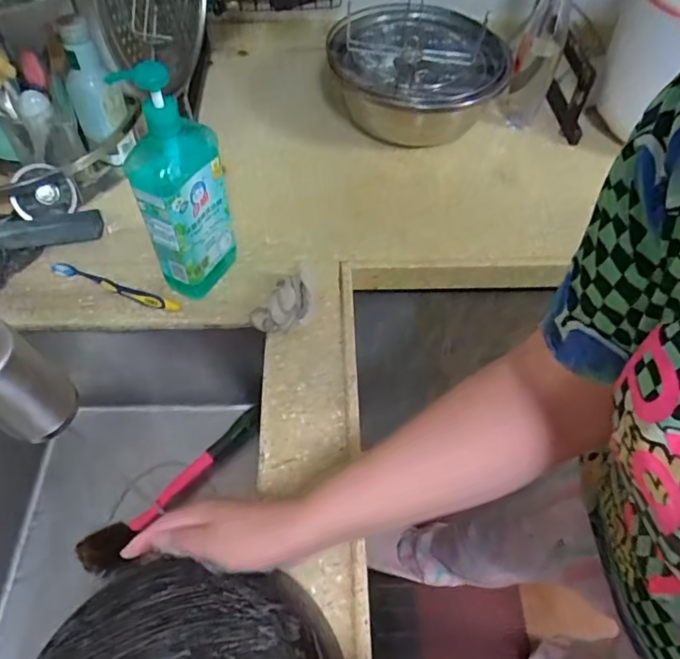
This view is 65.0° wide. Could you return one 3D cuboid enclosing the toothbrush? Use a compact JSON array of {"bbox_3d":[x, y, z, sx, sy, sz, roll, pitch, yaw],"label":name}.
[{"bbox_3d":[-0.290,-0.055,0.692,0.182,0.021,0.022,17,57,11],"label":"toothbrush"}]

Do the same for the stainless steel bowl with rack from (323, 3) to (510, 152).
[{"bbox_3d":[0.115,-0.406,0.876,0.255,0.135,0.234,1,55,-1],"label":"stainless steel bowl with rack"}]

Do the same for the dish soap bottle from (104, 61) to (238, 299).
[{"bbox_3d":[-0.177,-0.154,0.599,0.055,0.285,0.092,24,58,15],"label":"dish soap bottle"}]

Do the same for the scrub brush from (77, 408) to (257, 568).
[{"bbox_3d":[-0.229,0.215,0.756,0.056,0.042,0.295,38,63,22],"label":"scrub brush"}]

